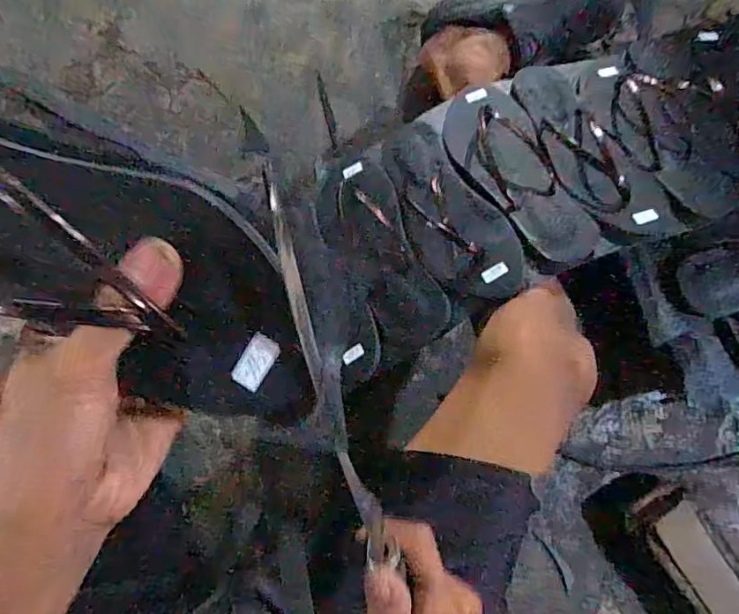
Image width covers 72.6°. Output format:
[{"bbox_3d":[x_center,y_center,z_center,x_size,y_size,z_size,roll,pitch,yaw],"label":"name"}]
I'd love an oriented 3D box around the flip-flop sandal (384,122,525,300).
[{"bbox_3d":[0.082,-0.108,0.552,0.086,0.031,0.239,-22,65,-8],"label":"flip-flop sandal"}]

